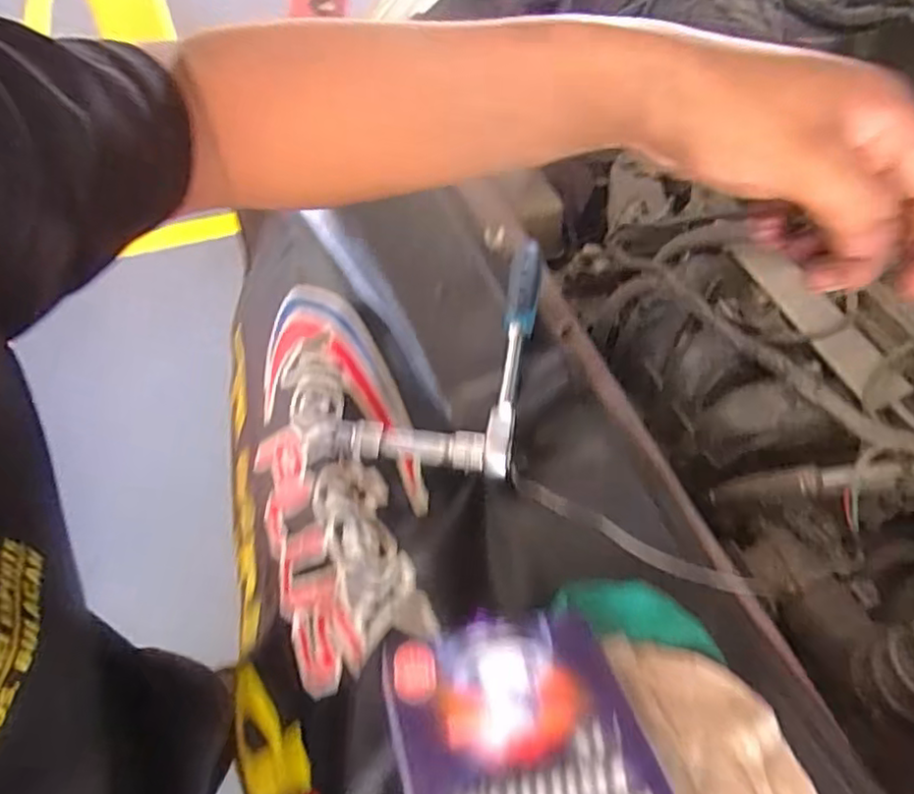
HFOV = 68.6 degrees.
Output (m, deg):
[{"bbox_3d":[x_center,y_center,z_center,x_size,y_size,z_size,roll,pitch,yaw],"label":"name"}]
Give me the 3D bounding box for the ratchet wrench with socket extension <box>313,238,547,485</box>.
[{"bbox_3d":[-0.015,-0.033,0.444,0.123,0.030,0.184,9,54,7],"label":"ratchet wrench with socket extension"}]

